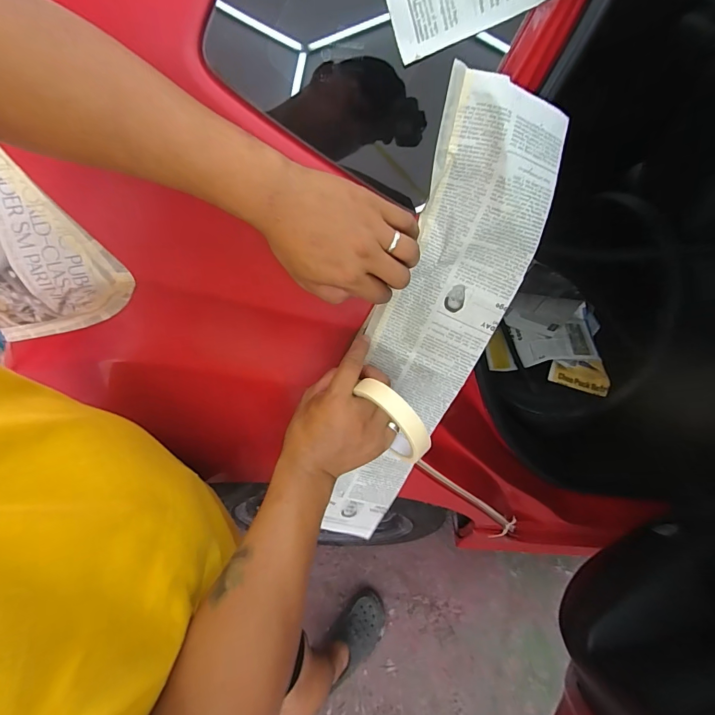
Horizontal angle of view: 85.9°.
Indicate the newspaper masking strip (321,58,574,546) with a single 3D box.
[{"bbox_3d":[0.069,0.006,0.420,0.117,0.519,0.057,23,23,12],"label":"newspaper masking strip"}]

